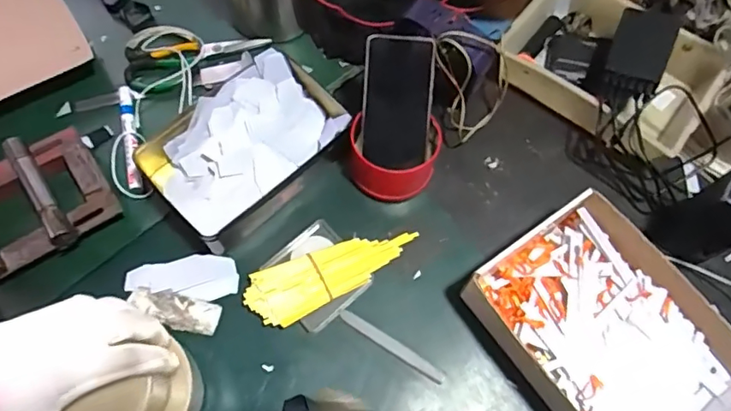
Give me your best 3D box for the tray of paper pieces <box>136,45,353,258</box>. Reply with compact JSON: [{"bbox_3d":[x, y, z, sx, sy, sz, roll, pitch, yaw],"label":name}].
[{"bbox_3d":[-0.132,-0.067,0.622,0.222,0.064,0.153,-40,74,-15],"label":"tray of paper pieces"}]

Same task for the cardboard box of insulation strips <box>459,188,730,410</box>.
[{"bbox_3d":[0.250,0.133,0.551,0.198,0.067,0.256,-34,72,-13],"label":"cardboard box of insulation strips"}]

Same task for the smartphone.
[{"bbox_3d":[0.037,-0.117,0.613,0.076,0.014,0.145,2,107,-1],"label":"smartphone"}]

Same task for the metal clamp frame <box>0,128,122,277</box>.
[{"bbox_3d":[-0.384,0.009,0.591,0.193,0.052,0.142,-34,72,-13],"label":"metal clamp frame"}]

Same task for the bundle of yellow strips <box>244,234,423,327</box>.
[{"bbox_3d":[-0.036,0.071,0.592,0.192,0.027,0.060,-25,71,-10],"label":"bundle of yellow strips"}]

